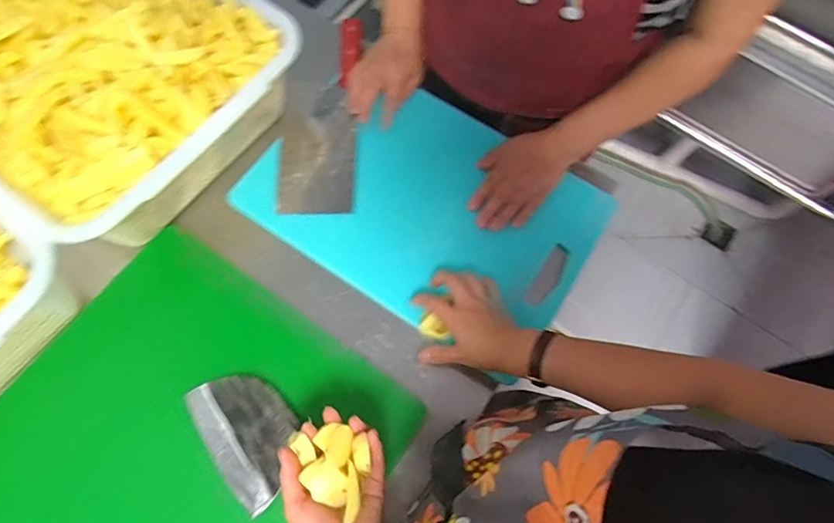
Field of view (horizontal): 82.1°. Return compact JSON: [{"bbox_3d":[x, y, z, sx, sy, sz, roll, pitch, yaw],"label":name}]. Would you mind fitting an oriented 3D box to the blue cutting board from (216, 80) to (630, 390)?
[{"bbox_3d":[0.008,-0.081,0.652,0.443,0.019,0.294,32,78,7],"label":"blue cutting board"}]

